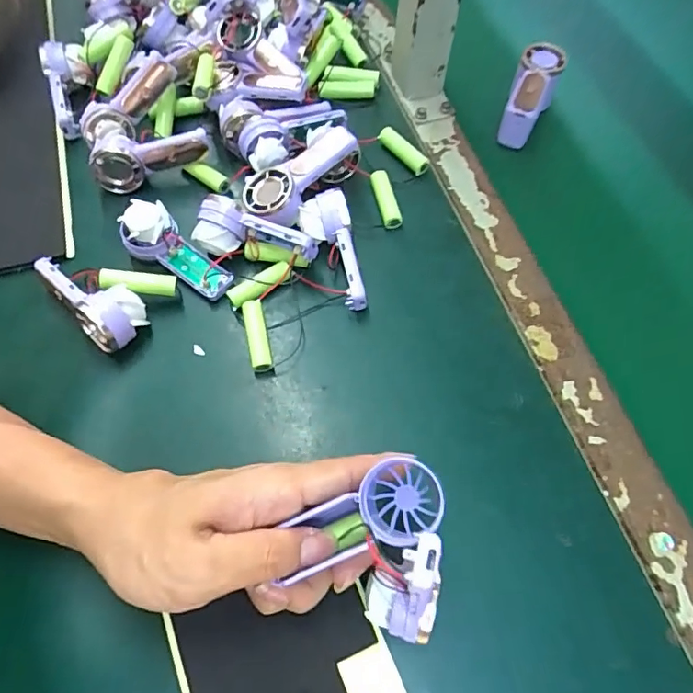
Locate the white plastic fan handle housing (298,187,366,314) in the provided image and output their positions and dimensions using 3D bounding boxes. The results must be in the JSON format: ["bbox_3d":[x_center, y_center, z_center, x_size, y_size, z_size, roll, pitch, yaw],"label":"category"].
[{"bbox_3d":[-0.011,-0.070,0.380,0.035,0.039,0.088,-11,65,-6],"label":"white plastic fan handle housing"}]

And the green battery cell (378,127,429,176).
[{"bbox_3d":[0.048,-0.165,0.436,0.014,0.015,0.054,-41,71,-18],"label":"green battery cell"}]

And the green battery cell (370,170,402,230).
[{"bbox_3d":[0.031,-0.118,0.415,0.014,0.012,0.052,-11,65,-6],"label":"green battery cell"}]

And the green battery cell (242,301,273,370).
[{"bbox_3d":[-0.063,-0.007,0.362,0.014,0.014,0.051,-12,65,-6],"label":"green battery cell"}]

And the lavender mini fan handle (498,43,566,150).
[{"bbox_3d":[0.161,-0.222,0.449,0.036,0.037,0.089,23,79,10],"label":"lavender mini fan handle"}]

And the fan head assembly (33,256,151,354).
[{"bbox_3d":[-0.180,-0.036,0.360,0.091,0.046,0.039,38,69,16],"label":"fan head assembly"}]

